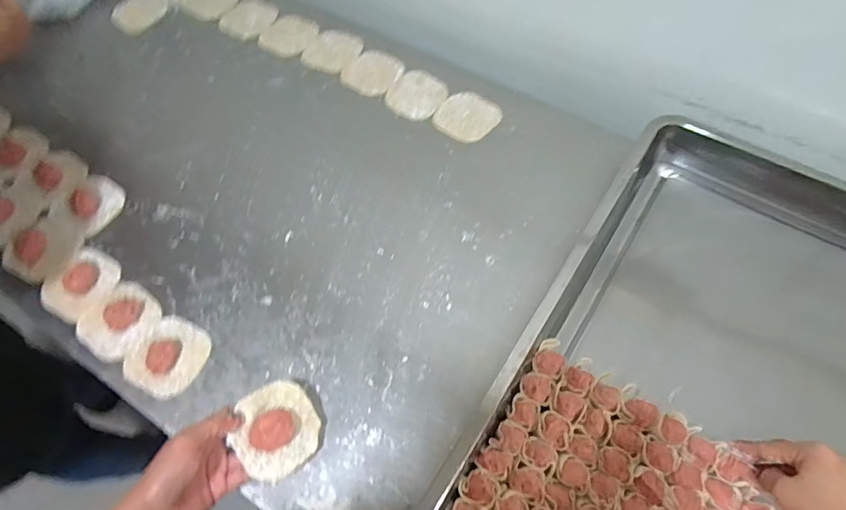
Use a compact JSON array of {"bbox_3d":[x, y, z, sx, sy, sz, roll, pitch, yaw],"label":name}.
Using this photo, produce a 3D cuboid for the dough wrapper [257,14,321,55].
[{"bbox_3d":[-0.212,-0.347,0.786,0.081,0.009,0.081,0,63,1],"label":"dough wrapper"}]

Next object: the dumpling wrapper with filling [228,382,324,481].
[{"bbox_3d":[-0.138,0.164,0.471,0.078,0.018,0.079,6,70,-18],"label":"dumpling wrapper with filling"}]

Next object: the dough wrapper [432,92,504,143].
[{"bbox_3d":[0.061,-0.191,0.687,0.078,0.004,0.084,38,70,18],"label":"dough wrapper"}]

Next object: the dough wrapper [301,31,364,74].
[{"bbox_3d":[-0.137,-0.313,0.761,0.075,0.004,0.086,31,68,15],"label":"dough wrapper"}]

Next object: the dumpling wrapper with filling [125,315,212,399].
[{"bbox_3d":[-0.279,0.108,0.540,0.078,0.019,0.082,0,63,1],"label":"dumpling wrapper with filling"}]

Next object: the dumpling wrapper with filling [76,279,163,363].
[{"bbox_3d":[-0.346,0.072,0.564,0.076,0.015,0.084,29,67,14],"label":"dumpling wrapper with filling"}]

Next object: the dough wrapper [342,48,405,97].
[{"bbox_3d":[-0.074,-0.273,0.738,0.077,0.004,0.088,28,67,14],"label":"dough wrapper"}]

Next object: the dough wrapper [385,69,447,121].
[{"bbox_3d":[-0.009,-0.232,0.720,0.080,0.006,0.092,32,68,16],"label":"dough wrapper"}]

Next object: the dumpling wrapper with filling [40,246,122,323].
[{"bbox_3d":[-0.410,0.031,0.591,0.075,0.014,0.085,30,68,15],"label":"dumpling wrapper with filling"}]

